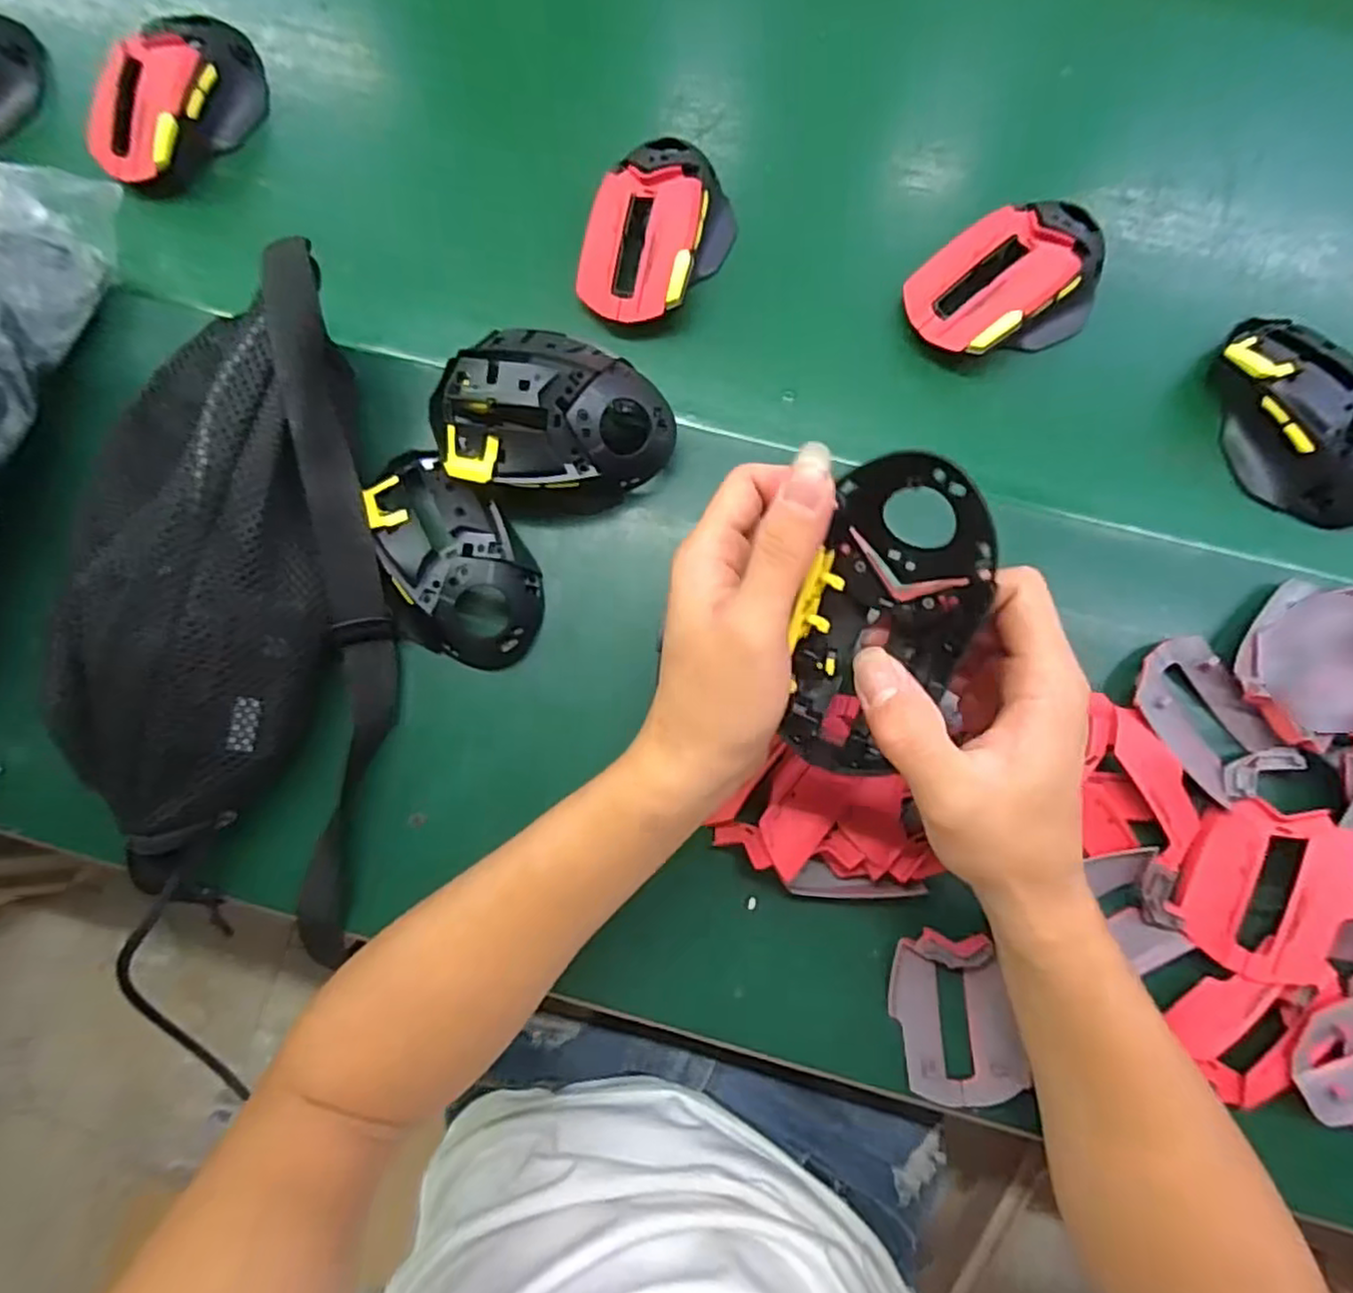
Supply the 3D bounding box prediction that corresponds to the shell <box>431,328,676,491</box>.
[{"bbox_3d":[-0.060,-0.115,0.357,0.116,0.058,0.092,17,79,5],"label":"shell"}]

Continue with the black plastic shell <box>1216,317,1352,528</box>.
[{"bbox_3d":[0.325,-0.118,0.364,0.062,0.034,0.116,-23,78,-3],"label":"black plastic shell"}]

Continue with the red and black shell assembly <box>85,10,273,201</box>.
[{"bbox_3d":[-0.291,-0.318,0.413,0.051,0.041,0.114,28,80,7],"label":"red and black shell assembly"}]

